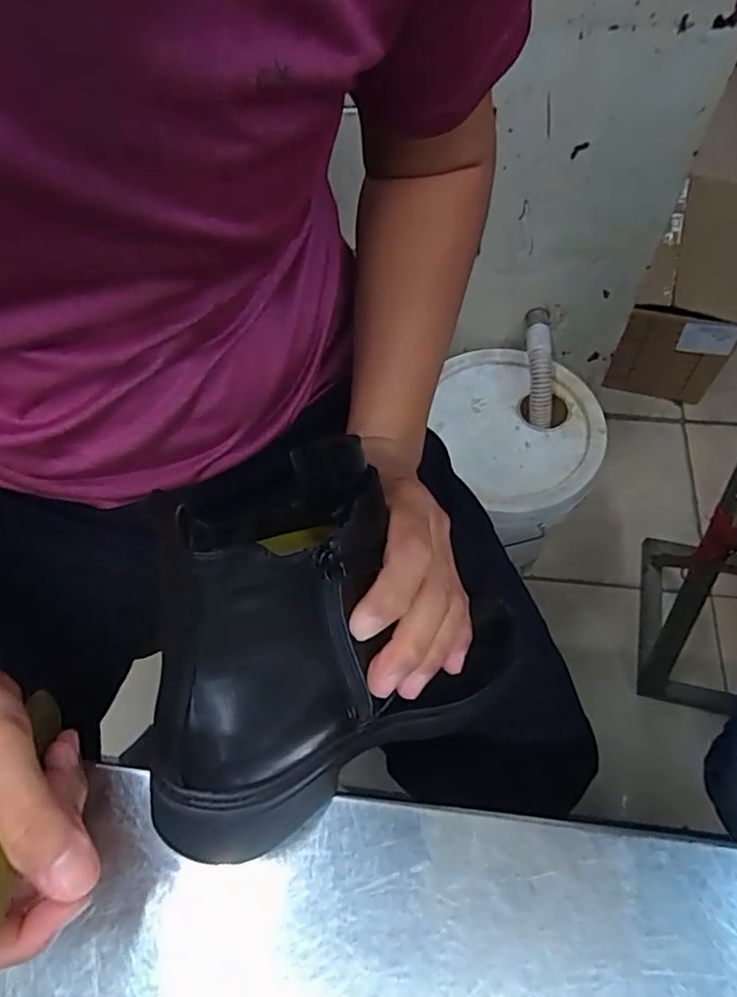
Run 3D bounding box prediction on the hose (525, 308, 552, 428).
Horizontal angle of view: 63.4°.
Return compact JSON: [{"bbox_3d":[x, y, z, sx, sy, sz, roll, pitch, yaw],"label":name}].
[{"bbox_3d":[0.259,-0.199,0.901,0.039,0.050,0.183,-2,88,1],"label":"hose"}]

